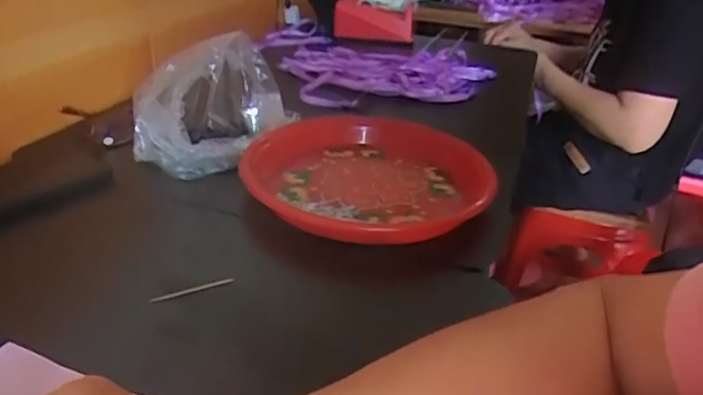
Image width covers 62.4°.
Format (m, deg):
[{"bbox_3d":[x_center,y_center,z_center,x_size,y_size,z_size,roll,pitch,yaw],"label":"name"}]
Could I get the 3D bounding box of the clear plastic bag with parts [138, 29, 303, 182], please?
[{"bbox_3d":[-0.140,-0.094,0.584,0.080,0.108,0.164,22,33,29],"label":"clear plastic bag with parts"}]

